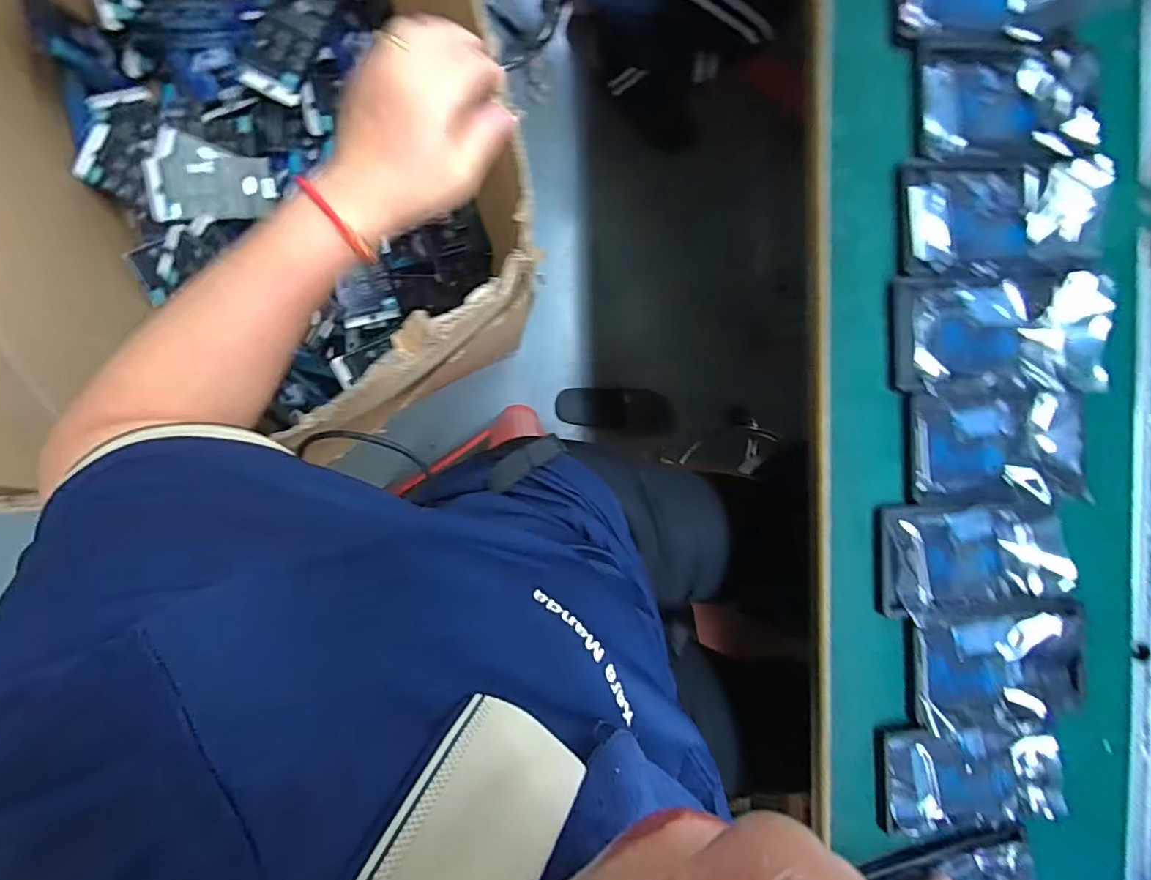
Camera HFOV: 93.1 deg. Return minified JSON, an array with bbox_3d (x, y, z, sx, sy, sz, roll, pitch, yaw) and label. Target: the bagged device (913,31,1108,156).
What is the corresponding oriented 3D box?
[{"bbox_3d":[0.353,-0.279,0.448,0.169,0.023,0.096,-11,94,-7],"label":"bagged device"}]

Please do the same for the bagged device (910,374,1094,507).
[{"bbox_3d":[0.358,0.003,0.461,0.151,0.021,0.107,-5,93,-8],"label":"bagged device"}]

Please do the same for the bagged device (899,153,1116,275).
[{"bbox_3d":[0.359,-0.188,0.448,0.173,0.032,0.094,-4,93,-8],"label":"bagged device"}]

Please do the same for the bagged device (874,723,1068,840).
[{"bbox_3d":[0.340,0.297,0.474,0.167,0.021,0.088,6,92,-8],"label":"bagged device"}]

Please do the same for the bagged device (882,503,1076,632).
[{"bbox_3d":[0.339,0.104,0.463,0.162,0.027,0.096,0,93,-8],"label":"bagged device"}]

